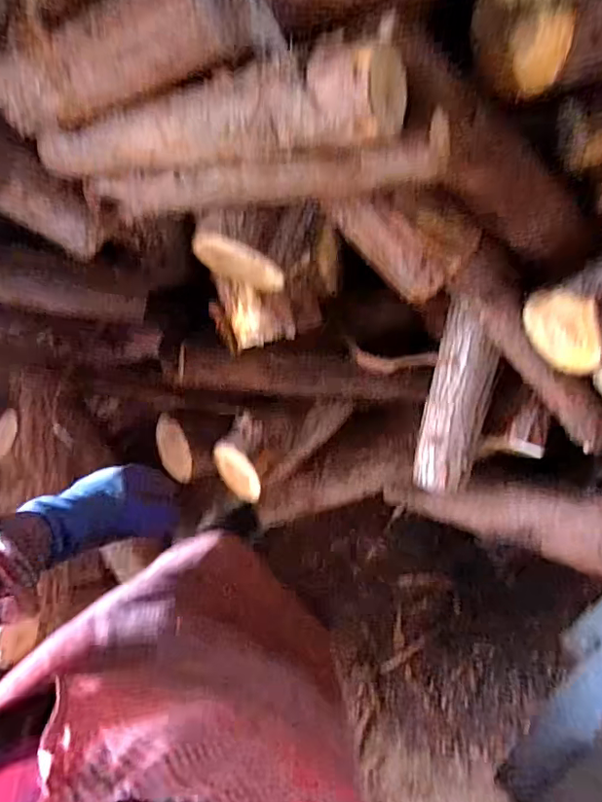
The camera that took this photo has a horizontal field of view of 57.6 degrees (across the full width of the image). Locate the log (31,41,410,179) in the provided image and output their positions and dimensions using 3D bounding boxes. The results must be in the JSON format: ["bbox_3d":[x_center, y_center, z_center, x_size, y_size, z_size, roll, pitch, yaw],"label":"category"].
[{"bbox_3d":[-0.127,-0.303,0.605,0.481,0.069,0.076,8,81,32],"label":"log"}]

